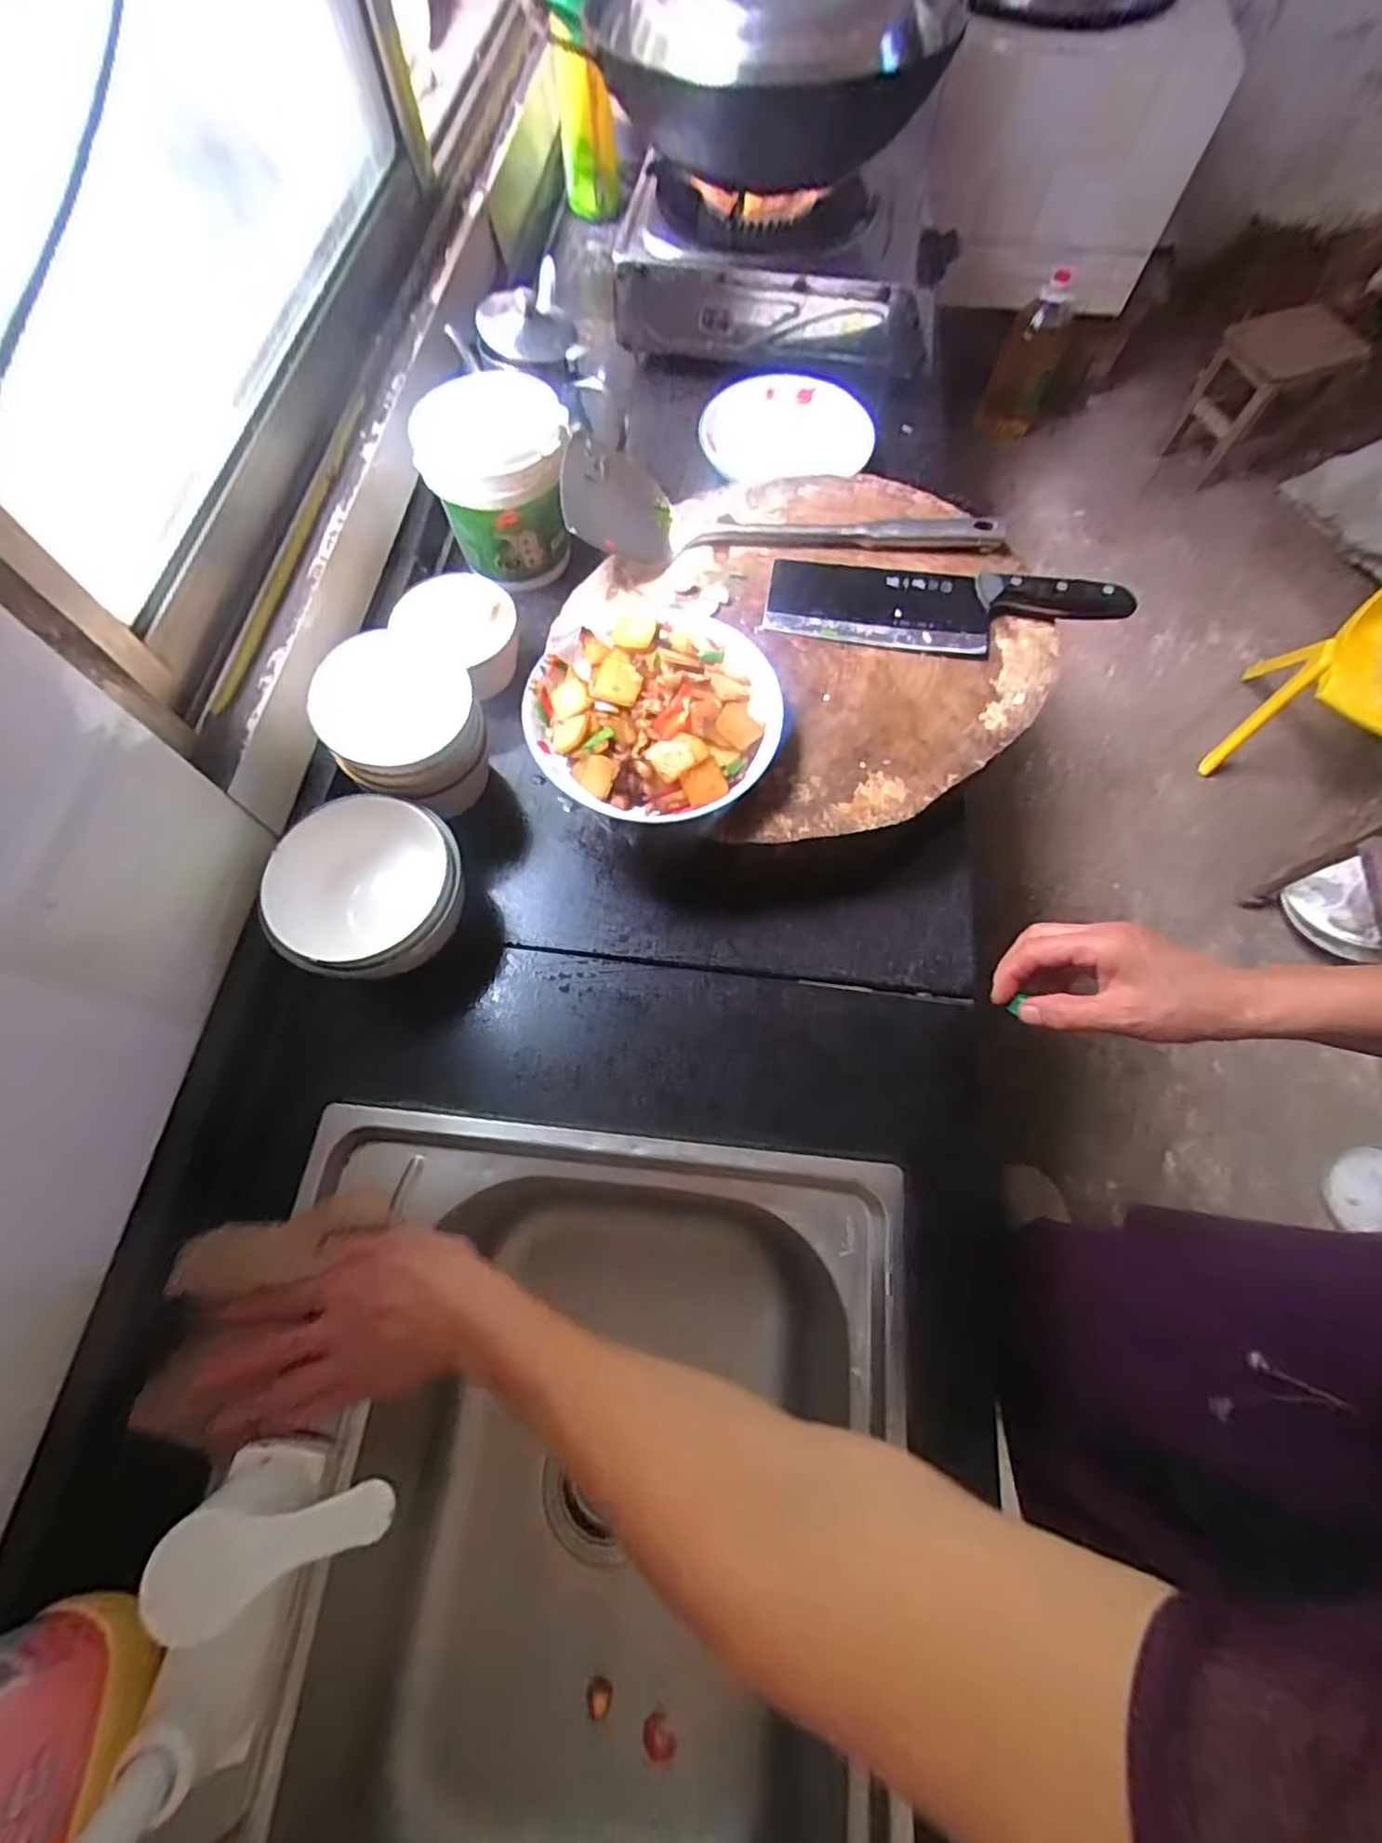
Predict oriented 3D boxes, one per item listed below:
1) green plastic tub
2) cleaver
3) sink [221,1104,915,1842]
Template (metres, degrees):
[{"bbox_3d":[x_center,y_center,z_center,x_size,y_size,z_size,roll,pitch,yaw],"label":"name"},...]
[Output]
[{"bbox_3d":[-0.174,-0.404,0.621,0.128,0.133,0.118,0,69,0],"label":"green plastic tub"},{"bbox_3d":[0.211,-0.264,0.554,0.289,0.024,0.083,12,69,5],"label":"cleaver"},{"bbox_3d":[-0.079,0.419,0.468,0.392,0.229,0.502,5,69,2],"label":"sink"}]

